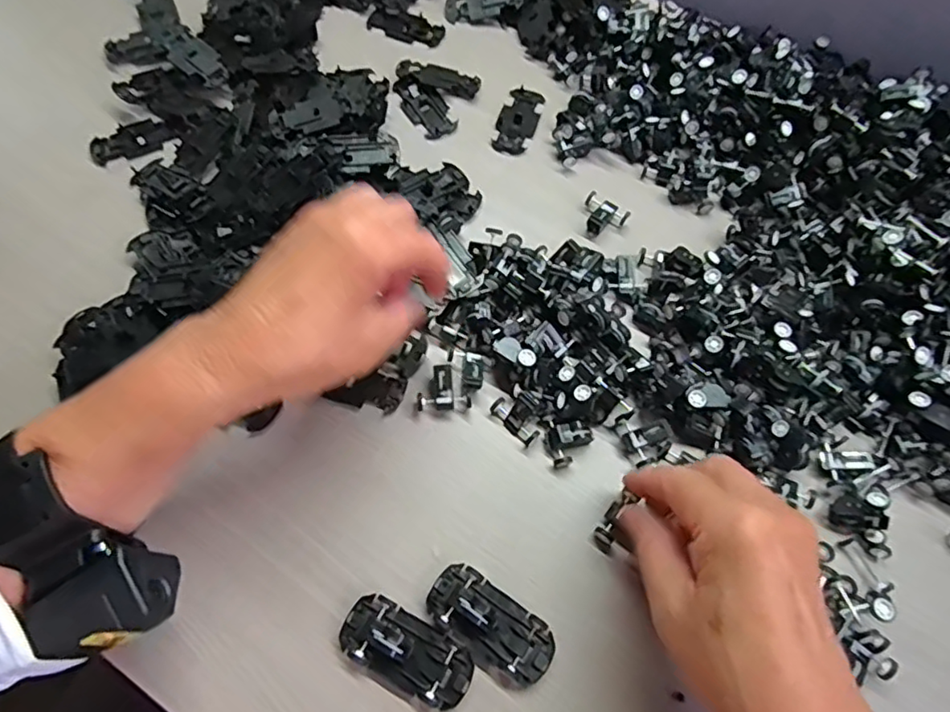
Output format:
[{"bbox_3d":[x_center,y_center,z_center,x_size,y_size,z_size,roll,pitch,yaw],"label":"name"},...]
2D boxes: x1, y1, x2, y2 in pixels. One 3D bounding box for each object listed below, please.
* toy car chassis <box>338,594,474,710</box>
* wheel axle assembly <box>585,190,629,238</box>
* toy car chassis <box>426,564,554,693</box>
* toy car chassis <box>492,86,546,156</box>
[{"bbox_3d":[-0.032,0.140,0.276,0.064,0.010,0.030,27,69,10],"label":"toy car chassis"},{"bbox_3d":[0.086,-0.094,0.398,0.029,0.012,0.027,31,70,12],"label":"wheel axle assembly"},{"bbox_3d":[0.007,0.131,0.283,0.064,0.011,0.033,38,71,14],"label":"toy car chassis"},{"bbox_3d":[0.032,-0.177,0.439,0.028,0.004,0.062,17,65,6],"label":"toy car chassis"}]

